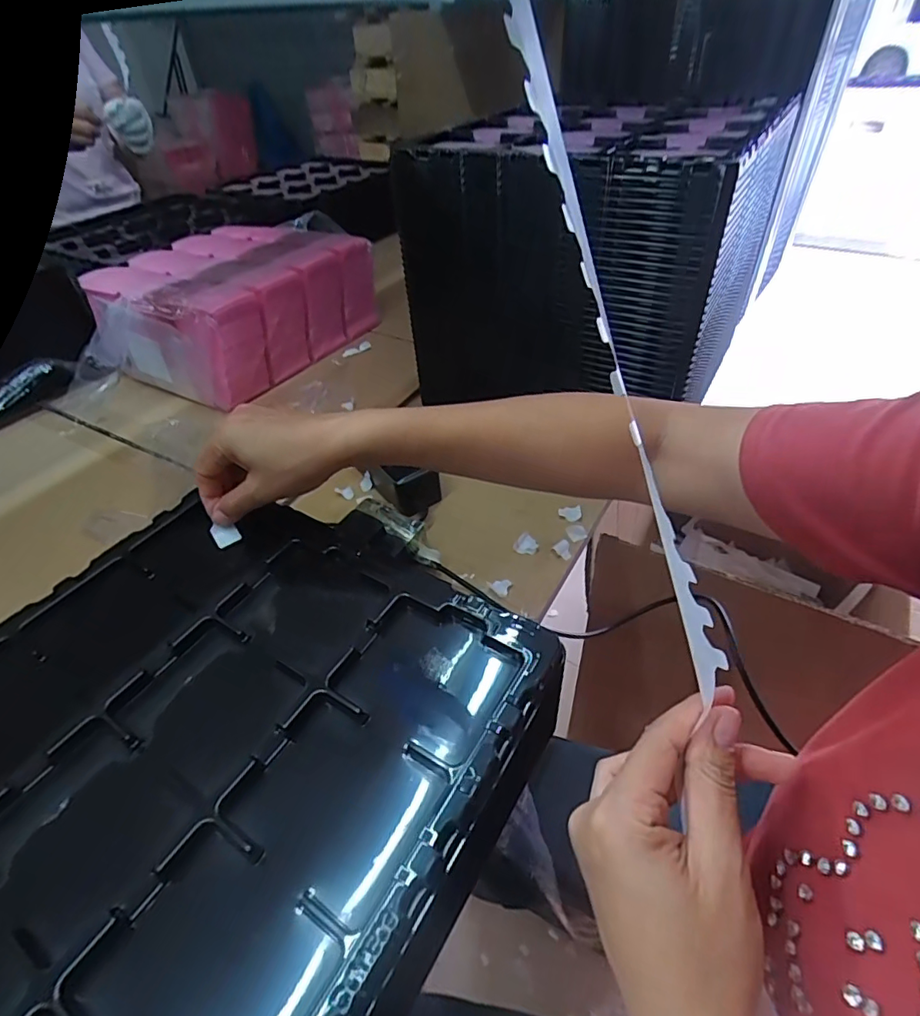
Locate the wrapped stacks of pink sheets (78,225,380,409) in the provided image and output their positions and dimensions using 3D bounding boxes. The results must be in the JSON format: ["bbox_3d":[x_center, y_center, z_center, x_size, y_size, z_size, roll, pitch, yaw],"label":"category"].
[{"bbox_3d":[-0.358,-0.322,0.849,0.316,0.141,0.333,17,47,22],"label":"wrapped stacks of pink sheets"}]

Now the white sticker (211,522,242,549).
[{"bbox_3d":[-0.189,0.021,0.429,0.018,0.004,0.021,-29,74,-19],"label":"white sticker"}]

